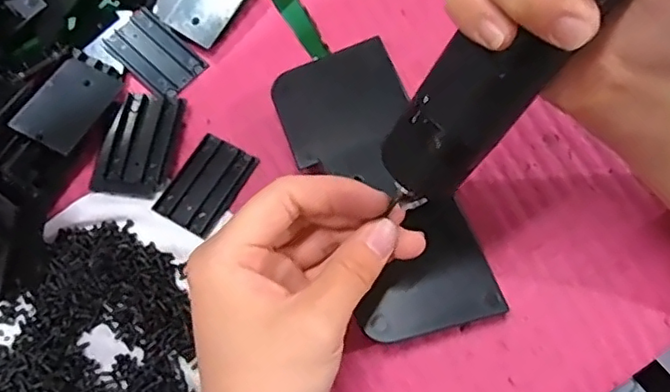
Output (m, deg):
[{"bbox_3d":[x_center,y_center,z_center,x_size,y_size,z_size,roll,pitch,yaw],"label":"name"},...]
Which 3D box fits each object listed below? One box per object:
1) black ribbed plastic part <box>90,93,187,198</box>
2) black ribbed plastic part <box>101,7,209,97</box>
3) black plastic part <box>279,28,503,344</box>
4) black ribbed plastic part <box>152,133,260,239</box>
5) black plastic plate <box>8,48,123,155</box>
[{"bbox_3d":[-0.112,-0.030,0.334,0.040,0.009,0.059,10,72,5],"label":"black ribbed plastic part"},{"bbox_3d":[-0.108,-0.086,0.354,0.054,0.005,0.035,40,77,13],"label":"black ribbed plastic part"},{"bbox_3d":[0.022,-0.003,0.309,0.066,0.019,0.154,-20,62,-8],"label":"black plastic part"},{"bbox_3d":[-0.072,-0.007,0.330,0.036,0.005,0.054,29,75,11],"label":"black ribbed plastic part"},{"bbox_3d":[-0.148,-0.054,0.336,0.035,0.006,0.063,26,63,-6],"label":"black plastic plate"}]

